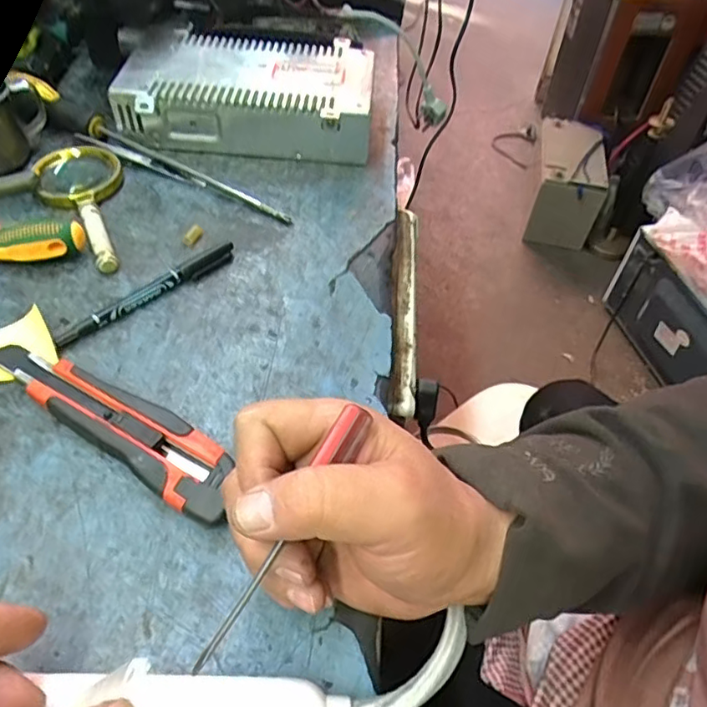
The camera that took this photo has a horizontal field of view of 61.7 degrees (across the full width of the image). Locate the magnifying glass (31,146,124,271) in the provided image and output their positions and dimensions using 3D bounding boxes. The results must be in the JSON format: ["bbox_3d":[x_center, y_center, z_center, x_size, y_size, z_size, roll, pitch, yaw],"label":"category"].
[{"bbox_3d":[-0.206,-0.113,0.453,0.062,0.016,0.147,-14,54,-16],"label":"magnifying glass"}]

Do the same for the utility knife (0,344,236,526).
[{"bbox_3d":[-0.135,0.036,0.337,0.177,0.017,0.038,31,55,18],"label":"utility knife"}]

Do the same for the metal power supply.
[{"bbox_3d":[-0.092,-0.240,0.541,0.213,0.053,0.137,4,51,-2],"label":"metal power supply"}]

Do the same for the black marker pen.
[{"bbox_3d":[-0.138,-0.043,0.406,0.136,0.011,0.010,-36,63,-29],"label":"black marker pen"}]

